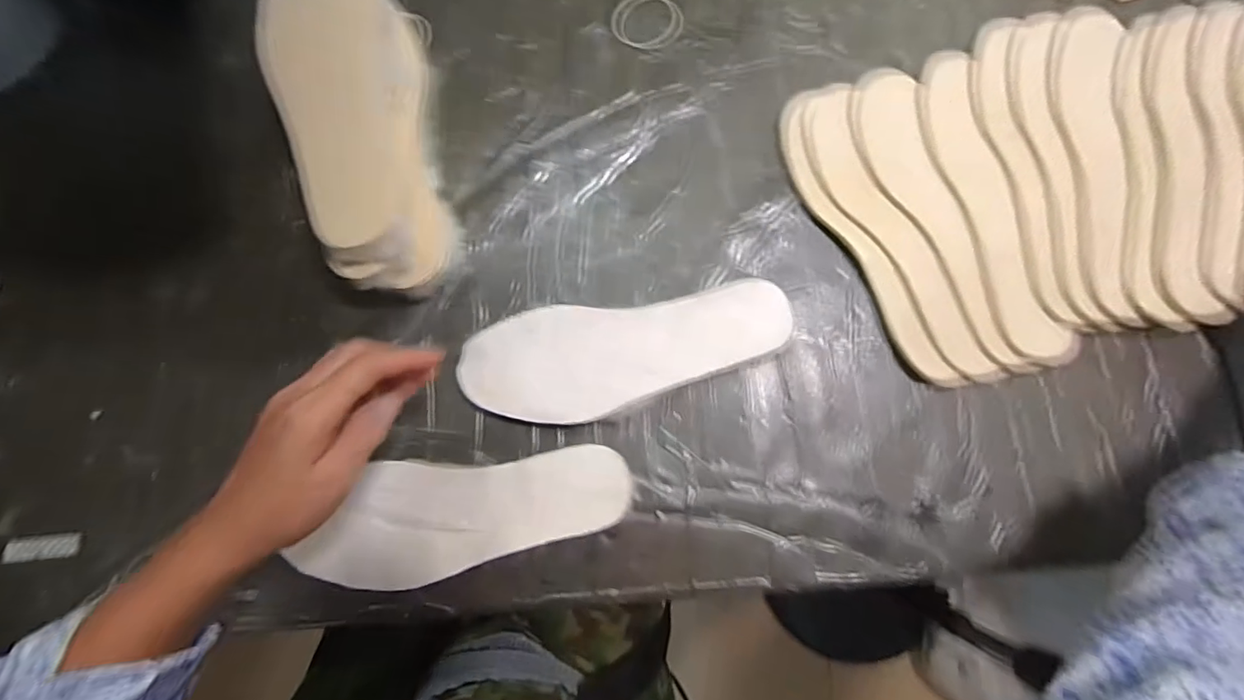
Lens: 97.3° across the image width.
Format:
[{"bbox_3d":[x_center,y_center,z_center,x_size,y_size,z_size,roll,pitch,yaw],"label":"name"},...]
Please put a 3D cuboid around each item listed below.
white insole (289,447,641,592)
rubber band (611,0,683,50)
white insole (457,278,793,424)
[{"bbox_3d":[-0.116,0.124,0.406,0.241,0.004,0.087,-5,79,1],"label":"white insole"},{"bbox_3d":[0.022,-0.289,0.478,0.061,0.004,0.053,6,83,3],"label":"rubber band"},{"bbox_3d":[0.004,0.003,0.423,0.249,0.007,0.086,-7,87,0],"label":"white insole"}]

